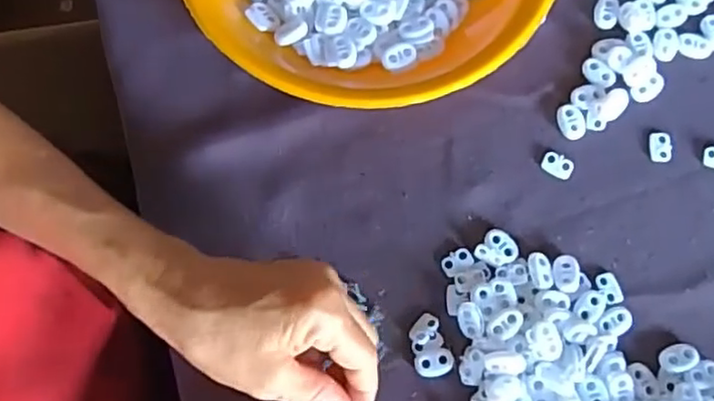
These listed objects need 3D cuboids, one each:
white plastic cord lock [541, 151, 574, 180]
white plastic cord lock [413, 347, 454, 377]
[{"bbox_3d":[0.125,-0.022,0.402,0.019,0.004,0.013,26,78,5],"label":"white plastic cord lock"},{"bbox_3d":[0.045,0.094,0.373,0.022,0.004,0.016,-2,77,-2],"label":"white plastic cord lock"}]

